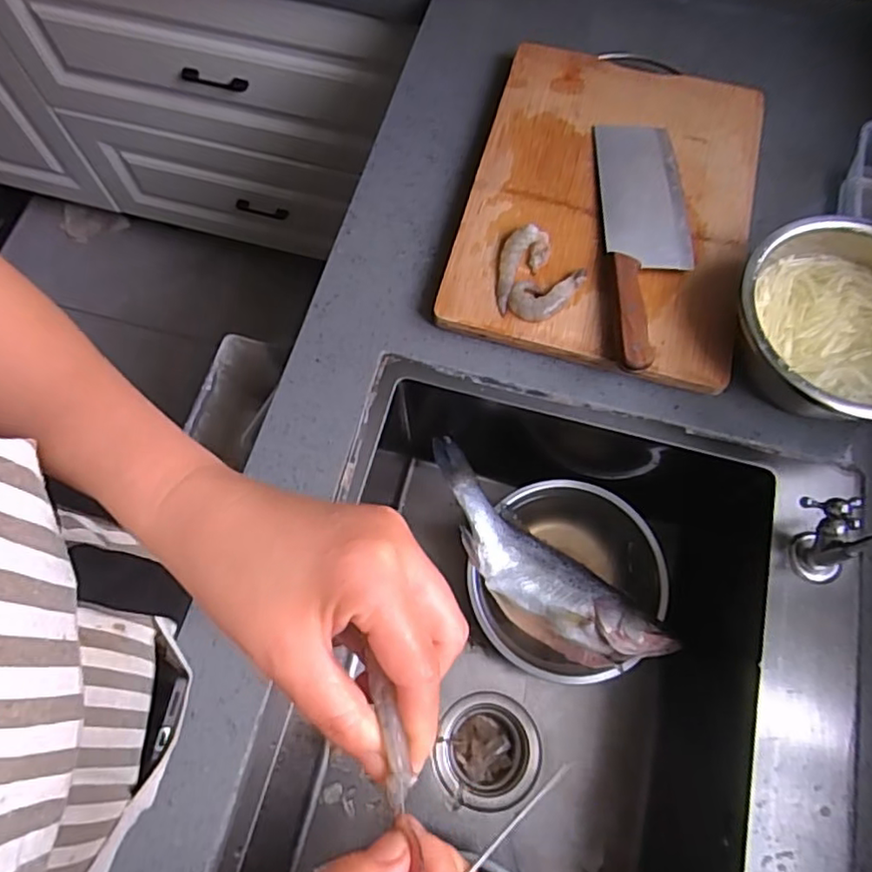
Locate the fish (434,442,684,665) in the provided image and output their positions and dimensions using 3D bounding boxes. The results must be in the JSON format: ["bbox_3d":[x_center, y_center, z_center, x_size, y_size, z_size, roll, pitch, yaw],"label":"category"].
[{"bbox_3d":[0.094,0.141,0.661,0.306,0.085,0.092,40,76,13],"label":"fish"}]

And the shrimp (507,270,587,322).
[{"bbox_3d":[0.105,-0.128,0.568,0.075,0.010,0.041,-9,71,-3],"label":"shrimp"}]

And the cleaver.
[{"bbox_3d":[0.201,-0.188,0.579,0.081,0.024,0.277,1,71,1],"label":"cleaver"}]

